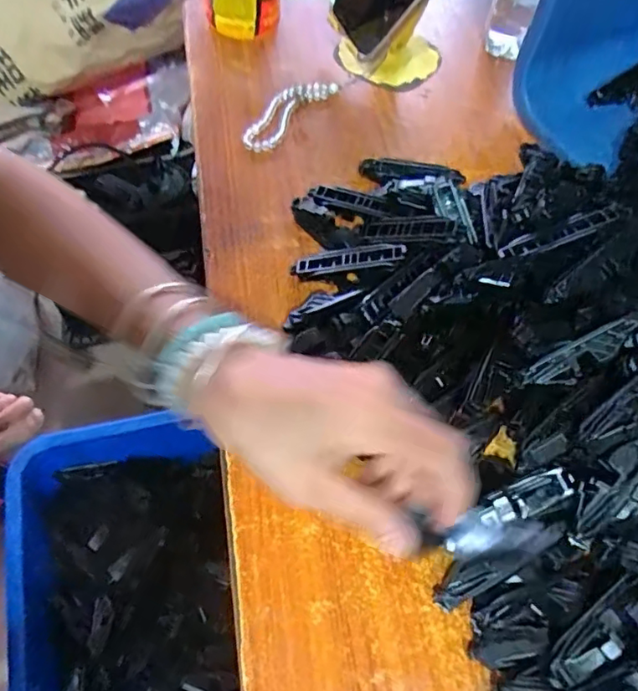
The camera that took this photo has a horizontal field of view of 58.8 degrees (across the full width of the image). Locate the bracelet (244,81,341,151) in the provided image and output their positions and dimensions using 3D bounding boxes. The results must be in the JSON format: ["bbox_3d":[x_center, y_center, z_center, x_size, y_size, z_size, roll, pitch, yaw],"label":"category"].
[{"bbox_3d":[-0.027,-0.199,0.484,0.032,0.014,0.103,35,63,15],"label":"bracelet"}]

